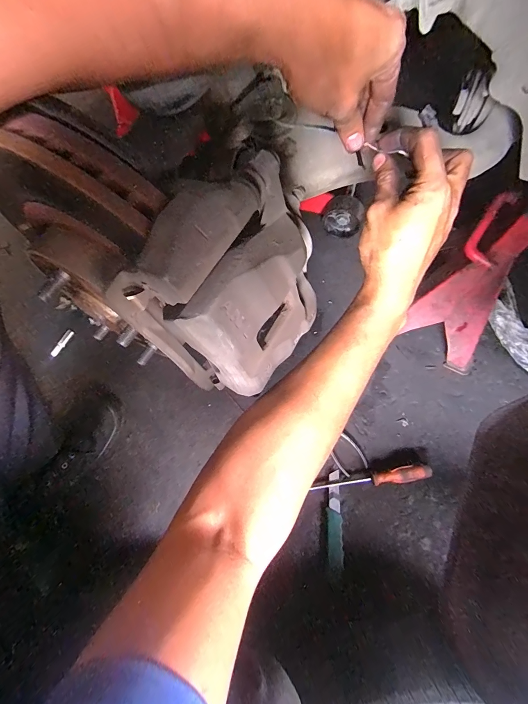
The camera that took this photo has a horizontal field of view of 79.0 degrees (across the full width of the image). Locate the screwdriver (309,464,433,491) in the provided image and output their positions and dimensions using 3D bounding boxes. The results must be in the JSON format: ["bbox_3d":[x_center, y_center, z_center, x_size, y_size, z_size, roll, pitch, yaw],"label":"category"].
[{"bbox_3d":[0.196,0.234,0.585,0.208,0.031,0.027,-9,70,-1],"label":"screwdriver"}]

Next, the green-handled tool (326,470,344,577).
[{"bbox_3d":[0.124,0.294,0.562,0.025,0.012,0.160,4,57,4],"label":"green-handled tool"}]

